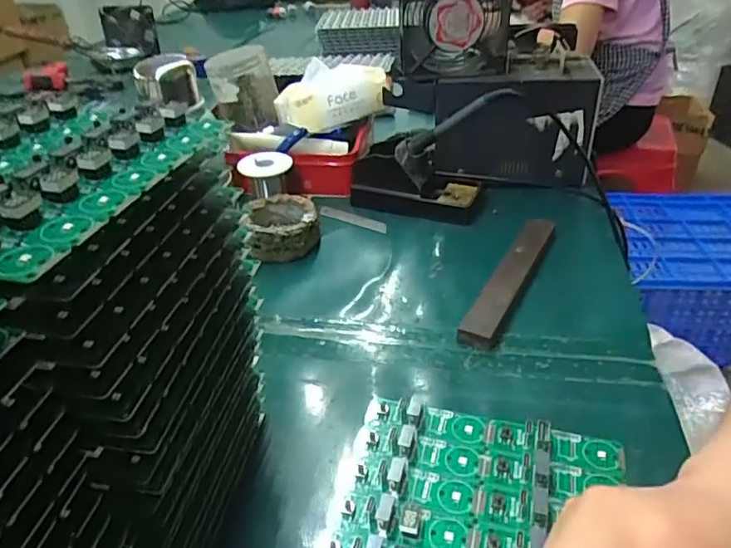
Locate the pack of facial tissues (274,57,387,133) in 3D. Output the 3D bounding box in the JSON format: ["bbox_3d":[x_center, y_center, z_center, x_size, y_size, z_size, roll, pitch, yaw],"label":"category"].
[{"bbox_3d":[-0.043,-0.242,0.756,0.143,0.066,0.066,-14,37,-18],"label":"pack of facial tissues"}]

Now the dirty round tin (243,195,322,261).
[{"bbox_3d":[-0.093,-0.052,0.627,0.079,0.043,0.081,-1,34,1],"label":"dirty round tin"}]

